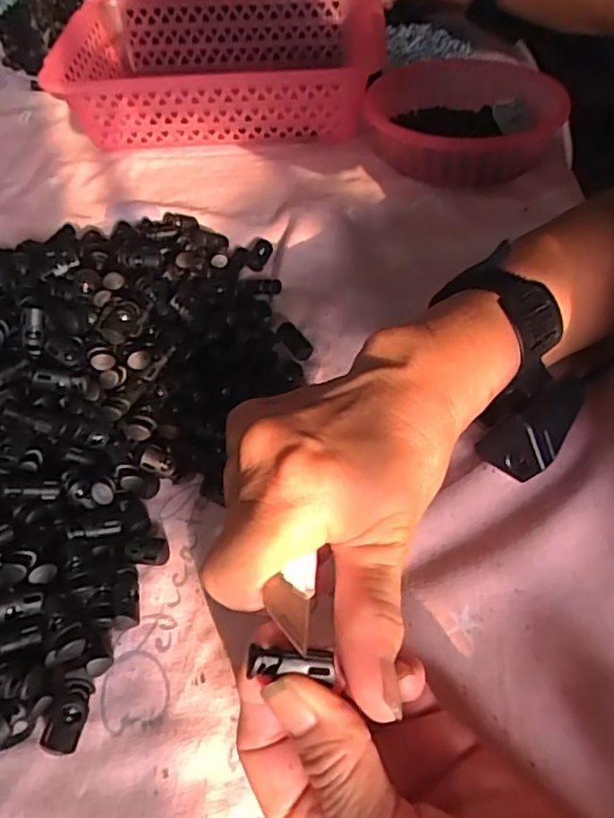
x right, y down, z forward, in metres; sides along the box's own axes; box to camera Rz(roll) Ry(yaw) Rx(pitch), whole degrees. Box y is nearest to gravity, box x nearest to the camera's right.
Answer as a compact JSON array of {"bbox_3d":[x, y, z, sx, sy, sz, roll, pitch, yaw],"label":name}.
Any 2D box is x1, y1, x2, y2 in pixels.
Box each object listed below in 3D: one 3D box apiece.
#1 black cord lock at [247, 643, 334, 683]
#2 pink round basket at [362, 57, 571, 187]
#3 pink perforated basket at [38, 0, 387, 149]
[{"bbox_3d":[-0.005,0.079,0.191,0.026,0.005,0.009,5,47,-8],"label":"black cord lock"},{"bbox_3d":[0.133,-0.256,0.551,0.155,0.055,0.154,-1,48,1],"label":"pink round basket"},{"bbox_3d":[-0.084,-0.350,0.626,0.301,0.090,0.221,1,48,3],"label":"pink perforated basket"}]

